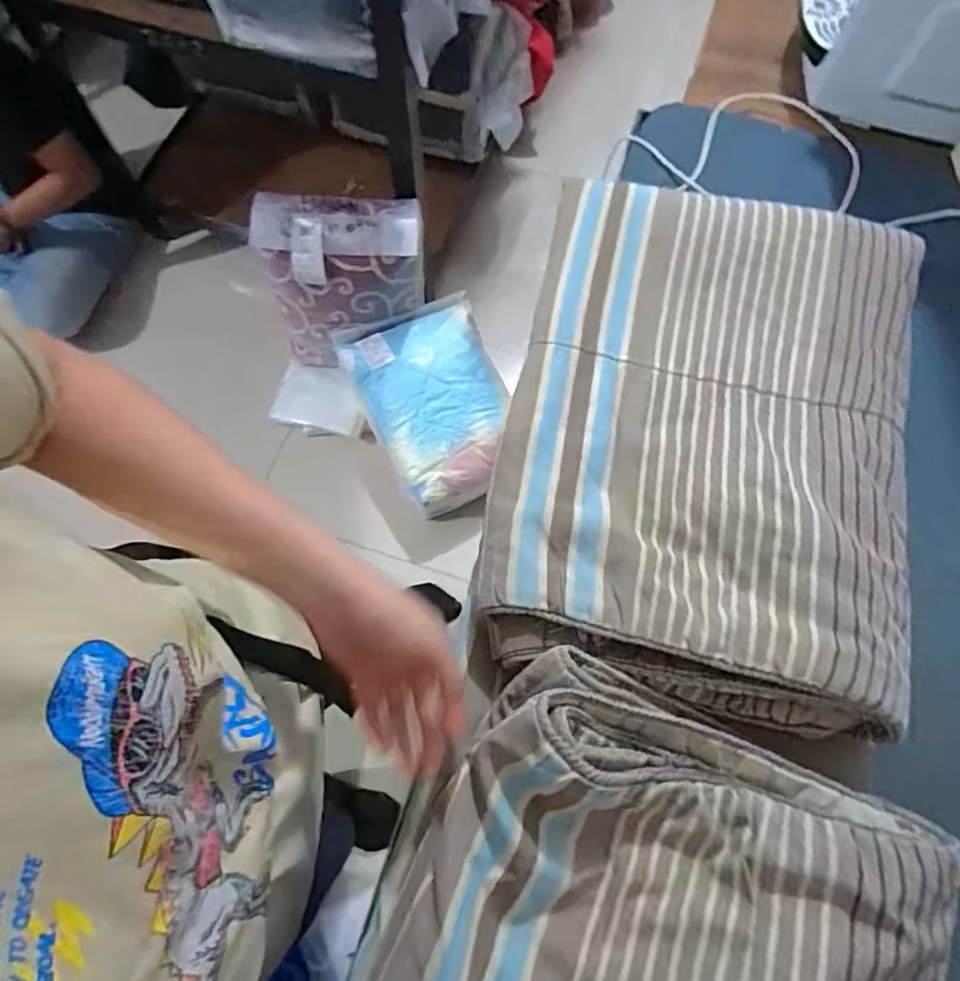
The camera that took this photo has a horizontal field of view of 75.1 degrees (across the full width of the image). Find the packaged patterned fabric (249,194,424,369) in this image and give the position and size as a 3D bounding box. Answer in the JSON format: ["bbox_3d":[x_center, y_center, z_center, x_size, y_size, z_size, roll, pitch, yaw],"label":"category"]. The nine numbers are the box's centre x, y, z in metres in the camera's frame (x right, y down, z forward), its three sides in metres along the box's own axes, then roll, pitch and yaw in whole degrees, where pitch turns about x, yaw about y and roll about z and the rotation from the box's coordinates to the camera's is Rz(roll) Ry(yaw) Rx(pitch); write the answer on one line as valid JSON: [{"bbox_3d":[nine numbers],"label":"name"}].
[{"bbox_3d":[-0.287,-0.456,1.364,0.317,0.365,0.191,-9,70,-4],"label":"packaged patterned fabric"}]

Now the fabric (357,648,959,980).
[{"bbox_3d":[0.093,0.333,0.386,0.332,0.075,0.389,18,70,6],"label":"fabric"}]

